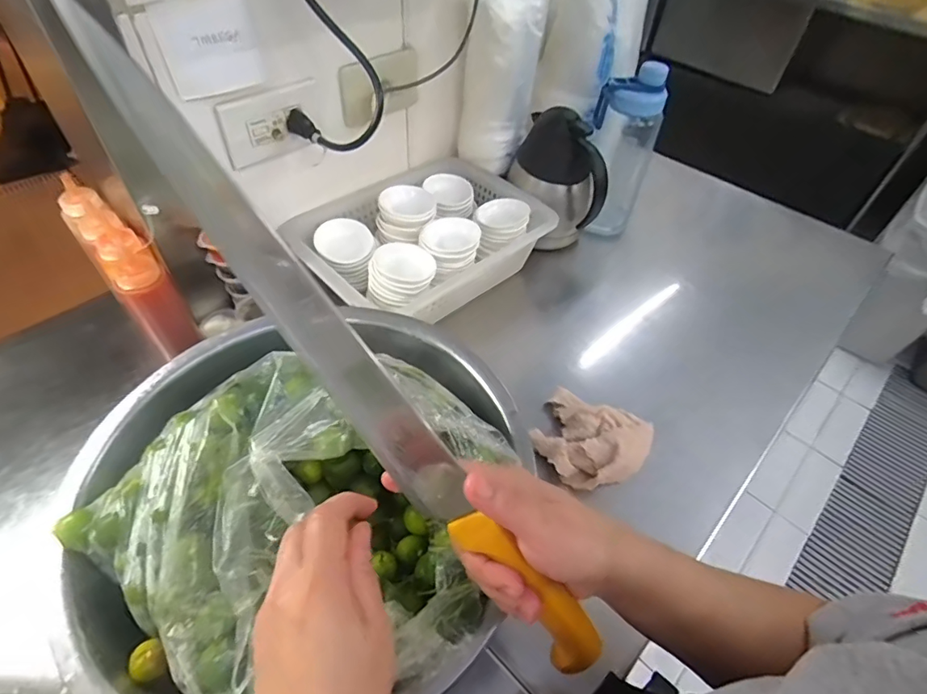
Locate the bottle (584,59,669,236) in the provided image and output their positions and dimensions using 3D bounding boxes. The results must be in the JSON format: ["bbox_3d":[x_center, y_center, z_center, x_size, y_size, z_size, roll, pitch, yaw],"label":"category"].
[{"bbox_3d":[0.239,-0.295,0.768,0.096,0.244,0.071,17,51,11],"label":"bottle"}]

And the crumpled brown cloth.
[{"bbox_3d":[0.138,0.100,0.537,0.115,0.028,0.107,25,52,17],"label":"crumpled brown cloth"}]

